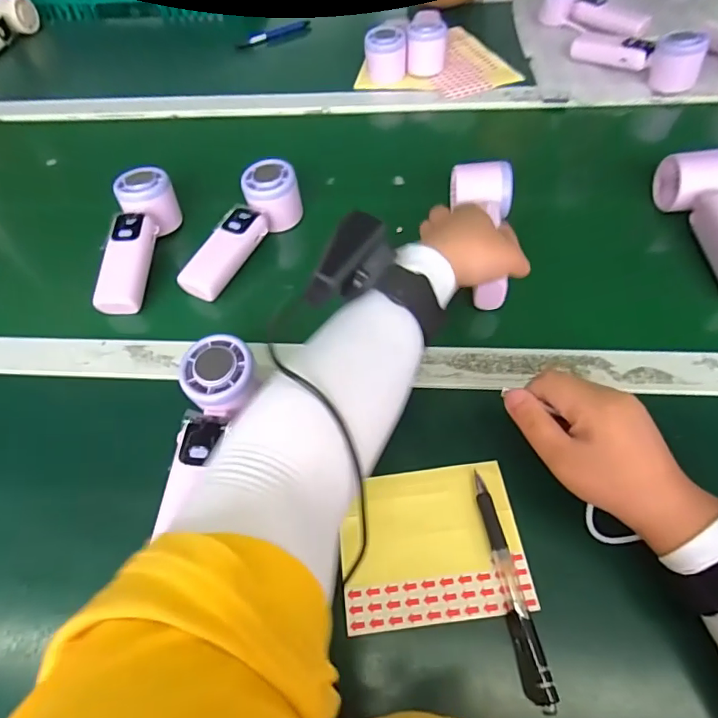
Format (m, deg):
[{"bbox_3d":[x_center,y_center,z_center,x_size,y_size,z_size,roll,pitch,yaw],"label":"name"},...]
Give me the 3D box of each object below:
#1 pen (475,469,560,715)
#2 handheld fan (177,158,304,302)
[{"bbox_3d":[0.095,0.142,0.313,0.014,0.011,0.136,-9,54,-2],"label":"pen"},{"bbox_3d":[-0.120,-0.134,0.495,0.051,0.051,0.161,23,59,20],"label":"handheld fan"}]

